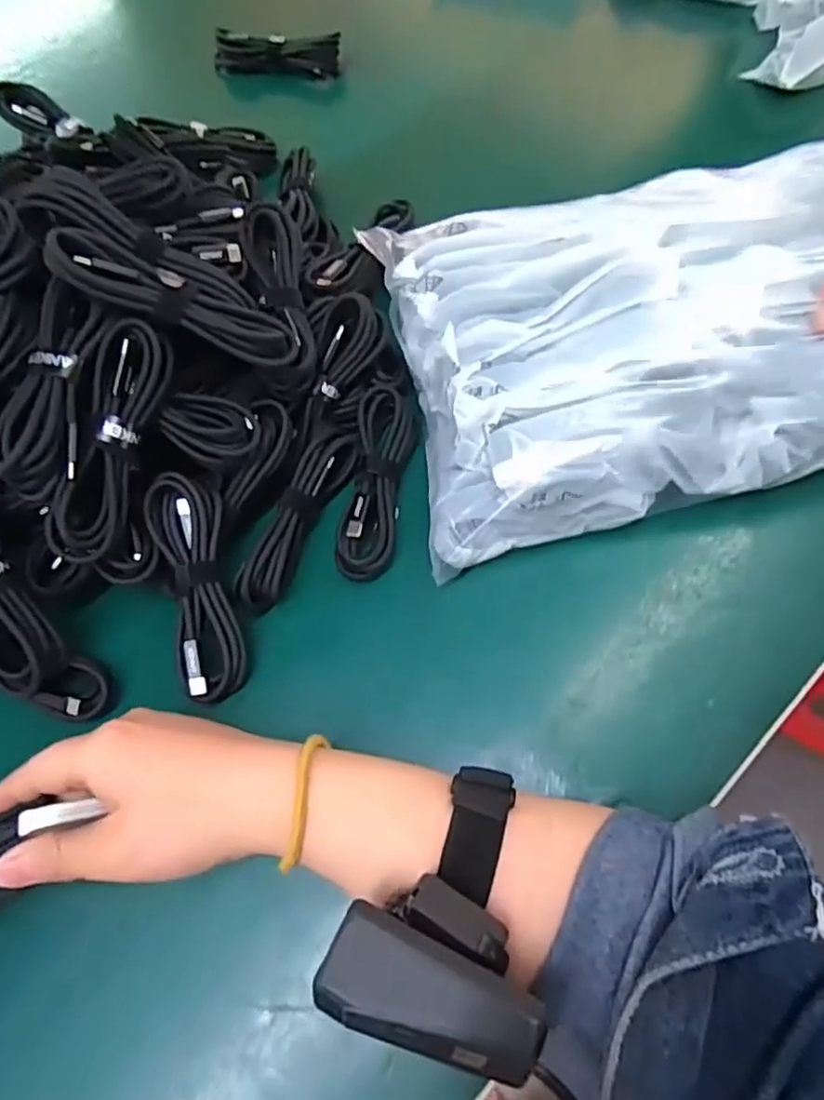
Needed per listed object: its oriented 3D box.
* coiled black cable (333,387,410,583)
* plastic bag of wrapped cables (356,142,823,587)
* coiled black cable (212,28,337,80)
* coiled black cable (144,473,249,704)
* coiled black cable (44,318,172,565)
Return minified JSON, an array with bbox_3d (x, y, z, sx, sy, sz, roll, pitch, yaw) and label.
[{"bbox_3d":[-0.020,-0.040,0.359,0.029,0.018,0.119,5,66,5],"label":"coiled black cable"},{"bbox_3d":[0.142,-0.123,0.345,0.294,0.073,0.191,-11,65,-2],"label":"plastic bag of wrapped cables"},{"bbox_3d":[-0.119,-0.427,0.551,0.113,0.034,0.019,8,66,7],"label":"coiled black cable"},{"bbox_3d":[-0.108,0.018,0.323,0.034,0.013,0.114,-13,85,-3],"label":"coiled black cable"},{"bbox_3d":[-0.143,-0.051,0.298,0.026,0.025,0.114,17,89,10],"label":"coiled black cable"}]

